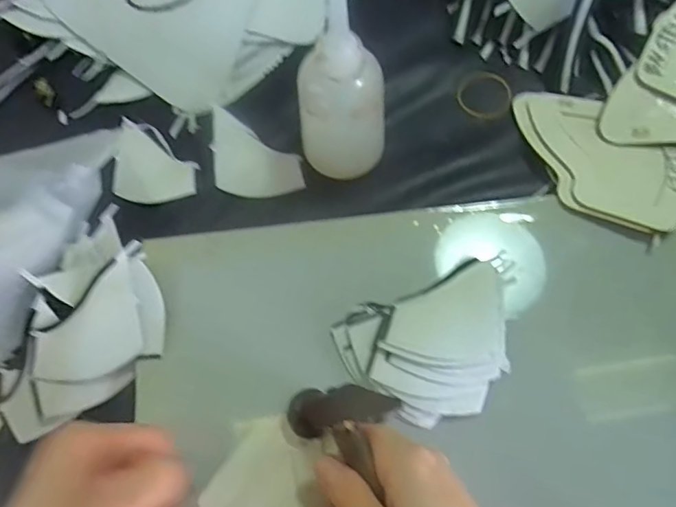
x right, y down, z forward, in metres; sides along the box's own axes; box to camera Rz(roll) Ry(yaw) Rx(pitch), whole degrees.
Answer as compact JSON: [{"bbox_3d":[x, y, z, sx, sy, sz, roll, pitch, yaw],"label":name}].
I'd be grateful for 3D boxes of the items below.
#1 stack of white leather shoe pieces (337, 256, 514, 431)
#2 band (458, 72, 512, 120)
[{"bbox_3d":[0.064,0.063,0.341,0.115,0.031,0.087,-21,72,-6],"label":"stack of white leather shoe pieces"},{"bbox_3d":[0.126,-0.136,0.436,0.044,0.005,0.046,0,72,1],"label":"band"}]

